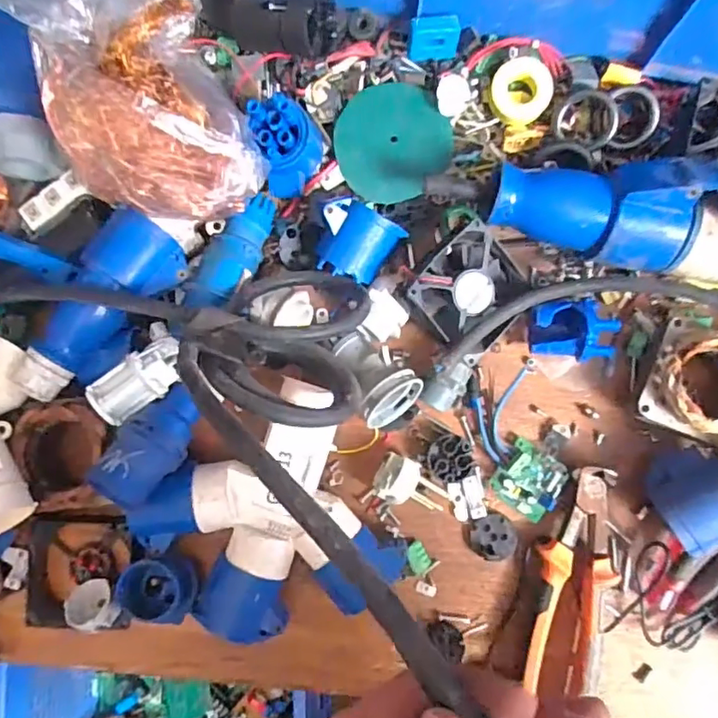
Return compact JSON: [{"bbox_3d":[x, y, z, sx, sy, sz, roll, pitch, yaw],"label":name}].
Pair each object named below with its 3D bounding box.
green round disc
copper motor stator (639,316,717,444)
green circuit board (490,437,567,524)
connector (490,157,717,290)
[{"bbox_3d":[0.028,-0.173,0.454,0.090,0.017,0.087,0,84,1],"label":"green round disc"},{"bbox_3d":[0.254,0.015,0.417,0.076,0.046,0.085,20,85,3],"label":"copper motor stator"},{"bbox_3d":[0.134,0.095,0.443,0.050,0.015,0.050,34,86,4],"label":"green circuit board"},{"bbox_3d":[0.211,-0.106,0.406,0.224,0.060,0.081,11,84,2],"label":"connector"}]

